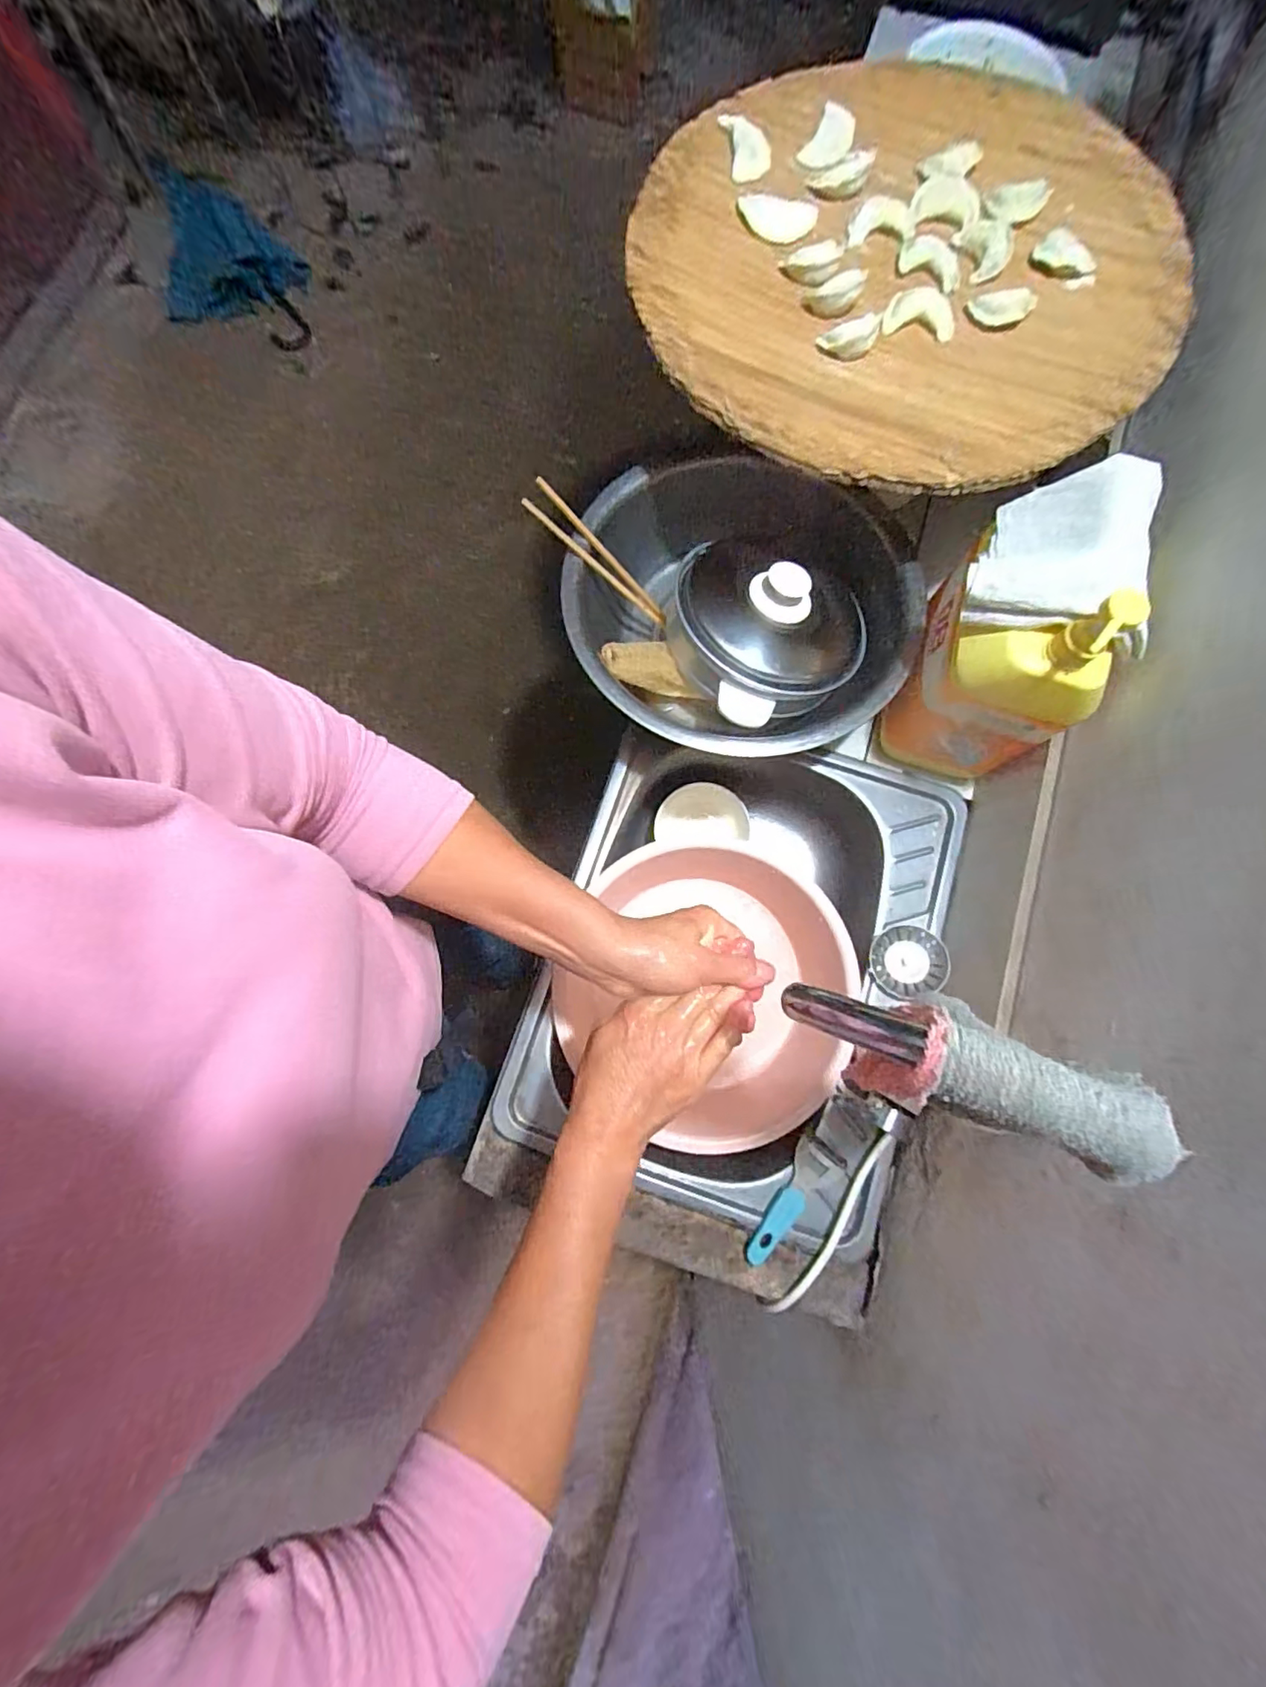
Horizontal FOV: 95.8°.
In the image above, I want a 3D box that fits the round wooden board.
[{"bbox_3d":[0.264,-0.561,0.554,0.487,0.036,0.499,0,79,0],"label":"round wooden board"}]

